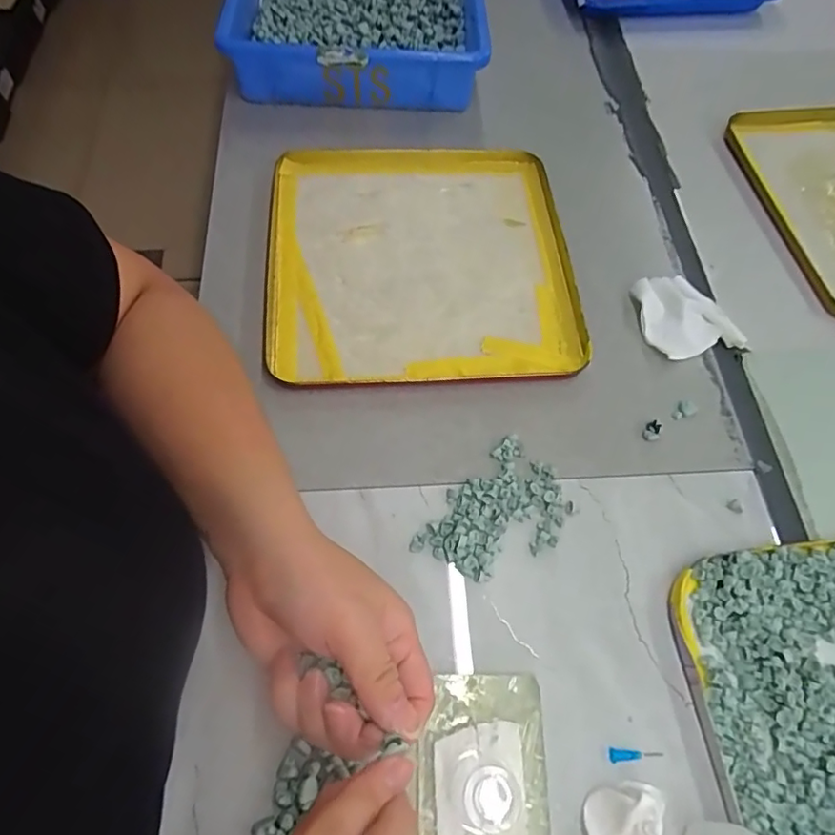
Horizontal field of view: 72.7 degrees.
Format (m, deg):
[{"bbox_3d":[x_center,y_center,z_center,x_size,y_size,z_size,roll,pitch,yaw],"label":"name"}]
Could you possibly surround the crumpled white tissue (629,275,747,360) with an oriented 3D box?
[{"bbox_3d":[0.212,-0.083,0.455,0.068,0.016,0.077,-15,65,-11],"label":"crumpled white tissue"}]

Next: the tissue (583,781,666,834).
[{"bbox_3d":[0.107,0.208,0.294,0.048,0.017,0.032,-40,71,-20],"label":"tissue"}]

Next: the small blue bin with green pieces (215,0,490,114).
[{"bbox_3d":[-0.063,-0.508,0.639,0.249,0.059,0.441,0,63,-3],"label":"small blue bin with green pieces"}]

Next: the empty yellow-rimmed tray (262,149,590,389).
[{"bbox_3d":[0.003,-0.132,0.471,0.247,0.016,0.245,-3,63,-5],"label":"empty yellow-rimmed tray"}]

